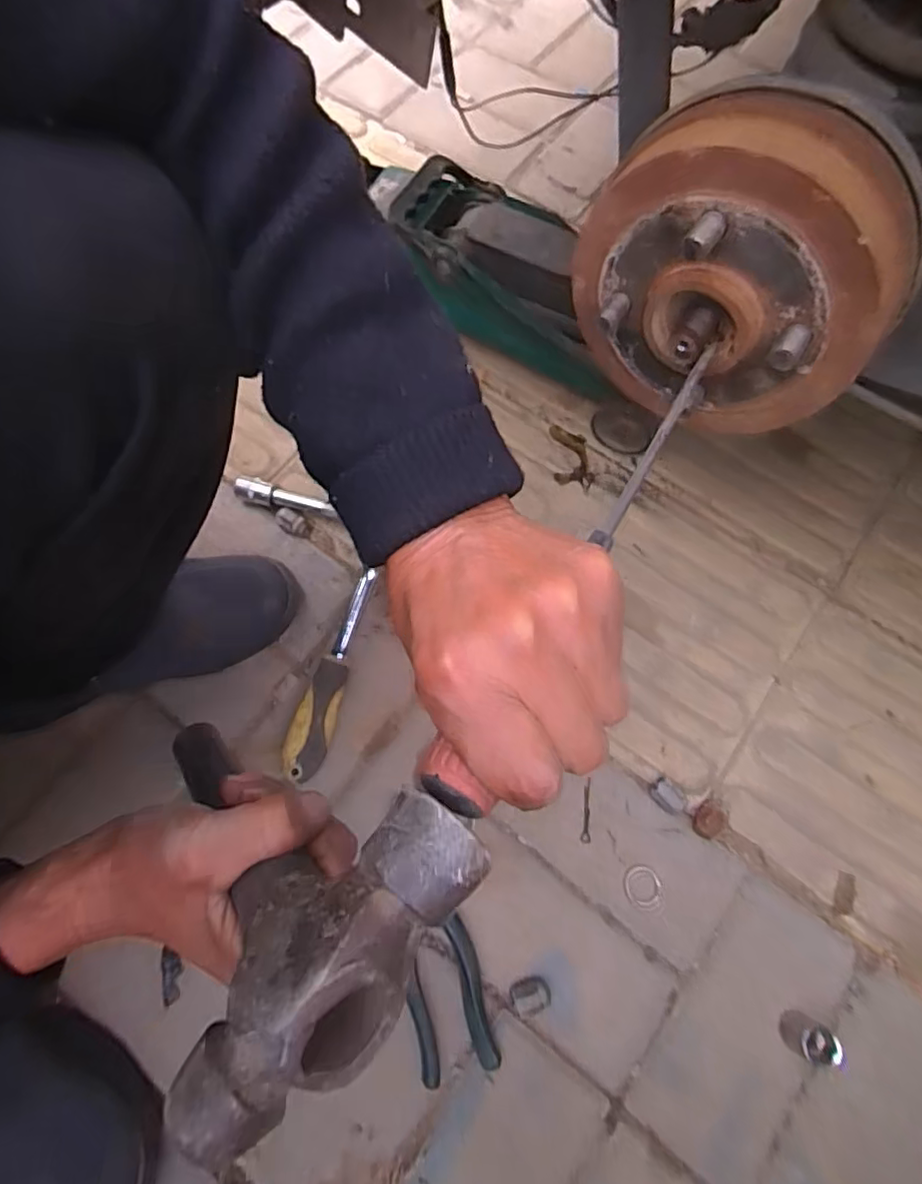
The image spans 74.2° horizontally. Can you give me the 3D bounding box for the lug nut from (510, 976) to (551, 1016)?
[{"bbox_3d":[0.053,0.307,0.463,0.031,0.022,0.023,-9,70,-3],"label":"lug nut"}]

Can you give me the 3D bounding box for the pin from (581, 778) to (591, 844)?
[{"bbox_3d":[0.105,0.183,0.512,0.008,0.004,0.051,5,70,2],"label":"pin"}]

